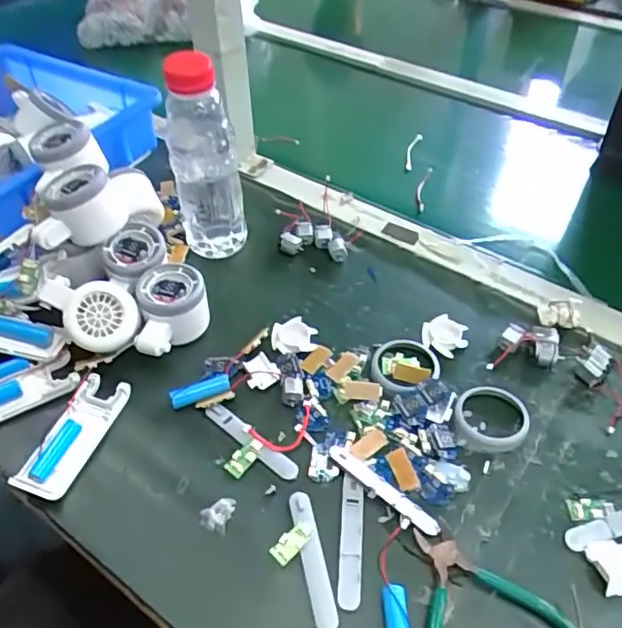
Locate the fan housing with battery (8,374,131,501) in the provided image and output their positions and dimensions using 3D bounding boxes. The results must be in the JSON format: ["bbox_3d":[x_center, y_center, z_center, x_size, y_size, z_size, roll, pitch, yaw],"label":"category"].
[{"bbox_3d":[-0.187,0.095,0.457,0.042,0.013,0.103,15,50,14],"label":"fan housing with battery"}]

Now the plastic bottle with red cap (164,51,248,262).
[{"bbox_3d":[-0.099,-0.140,0.547,0.061,0.195,0.049,-10,48,-8],"label":"plastic bottle with red cap"}]

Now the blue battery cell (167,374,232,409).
[{"bbox_3d":[-0.092,0.064,0.486,0.051,0.012,0.017,-19,50,-16],"label":"blue battery cell"}]

